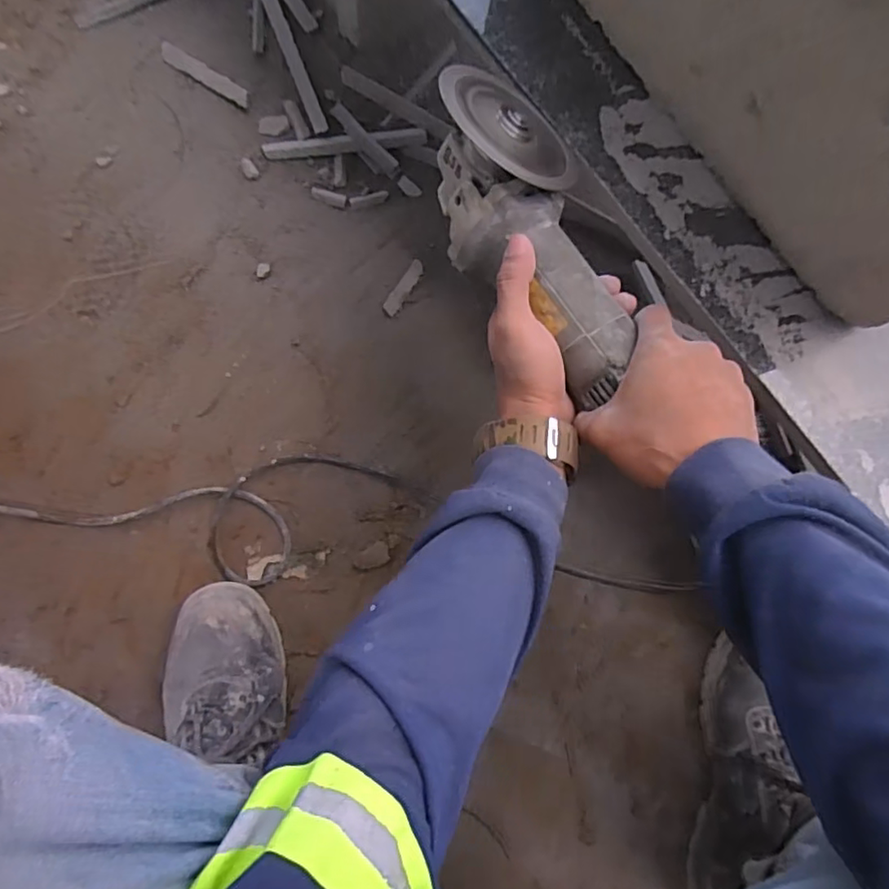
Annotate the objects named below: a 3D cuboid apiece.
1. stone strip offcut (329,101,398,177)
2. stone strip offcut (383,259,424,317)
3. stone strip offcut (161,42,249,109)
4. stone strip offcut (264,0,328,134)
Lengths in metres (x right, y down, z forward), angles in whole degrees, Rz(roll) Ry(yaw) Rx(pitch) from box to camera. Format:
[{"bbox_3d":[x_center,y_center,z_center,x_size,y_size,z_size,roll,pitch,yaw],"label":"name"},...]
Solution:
[{"bbox_3d":[-0.093,-0.349,0.668,0.021,0.012,0.101,-44,86,-8],"label":"stone strip offcut"},{"bbox_3d":[-0.044,-0.176,0.656,0.016,0.007,0.071,32,81,2],"label":"stone strip offcut"},{"bbox_3d":[-0.276,-0.424,0.674,0.123,0.006,0.022,33,81,2],"label":"stone strip offcut"},{"bbox_3d":[-0.173,-0.440,0.677,0.017,0.007,0.184,-21,83,-6],"label":"stone strip offcut"}]

